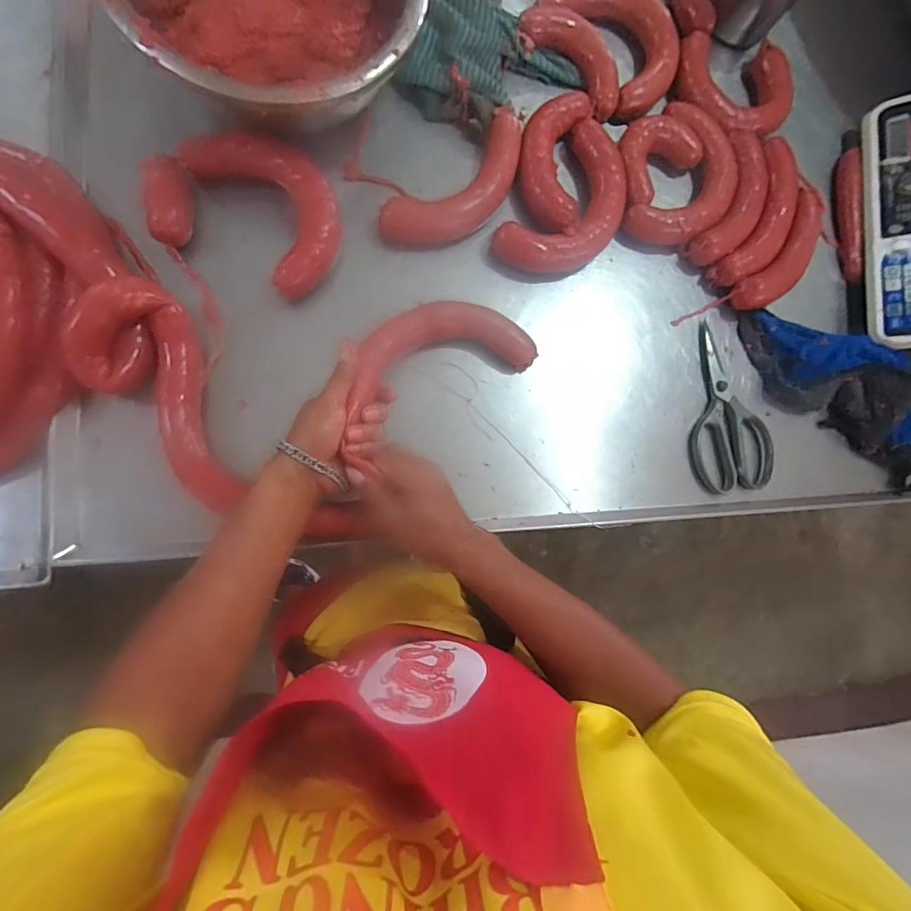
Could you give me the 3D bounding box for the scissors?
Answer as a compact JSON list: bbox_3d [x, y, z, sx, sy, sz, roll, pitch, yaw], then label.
[{"bbox_3d":[0.325,-0.054,0.544,0.091,0.016,0.195,4,85,-8],"label":"scissors"}]

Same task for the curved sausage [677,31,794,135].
[{"bbox_3d":[0.349,-0.463,0.580,0.141,0.030,0.118,12,84,-7],"label":"curved sausage"}]

